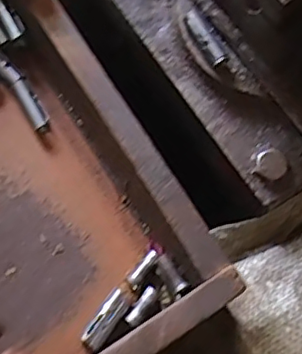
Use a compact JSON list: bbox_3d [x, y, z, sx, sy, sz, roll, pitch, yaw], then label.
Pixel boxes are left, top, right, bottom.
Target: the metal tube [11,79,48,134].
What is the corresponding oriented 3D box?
[{"bbox_3d":[-0.081,-0.048,0.407,0.011,0.011,0.037,-31,77,-10],"label":"metal tube"}]

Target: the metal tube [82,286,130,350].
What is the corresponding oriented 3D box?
[{"bbox_3d":[-0.027,0.087,0.365,0.014,0.012,0.037,35,76,8],"label":"metal tube"}]

